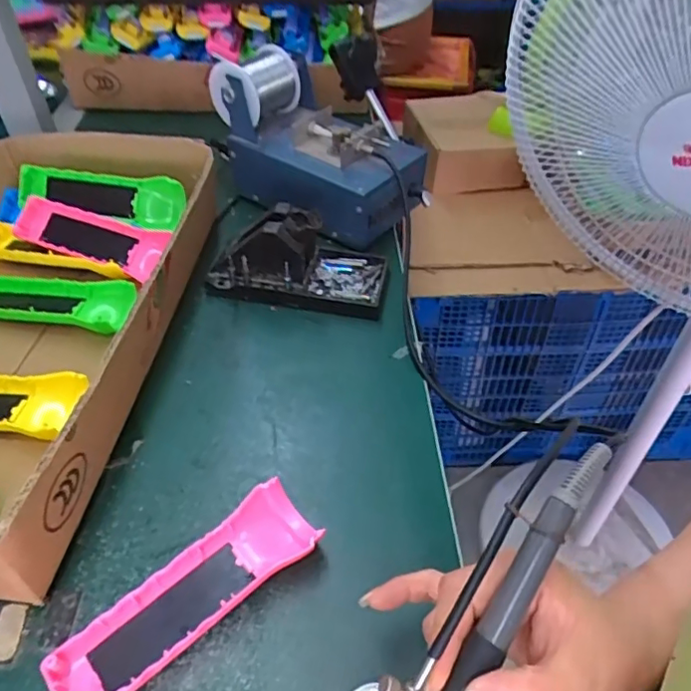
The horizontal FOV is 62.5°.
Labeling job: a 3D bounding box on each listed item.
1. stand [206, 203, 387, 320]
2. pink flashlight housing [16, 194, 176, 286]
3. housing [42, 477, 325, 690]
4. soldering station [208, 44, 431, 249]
[{"bbox_3d":[-0.041,-0.083,0.511,0.152,0.073,0.074,8,45,5],"label":"stand"},{"bbox_3d":[-0.232,-0.100,0.520,0.146,0.021,0.044,18,84,8],"label":"pink flashlight housing"},{"bbox_3d":[-0.085,0.142,0.321,0.153,0.028,0.049,-33,56,-31],"label":"housing"},{"bbox_3d":[-0.019,-0.210,0.586,0.206,0.121,0.128,31,51,25],"label":"soldering station"}]

